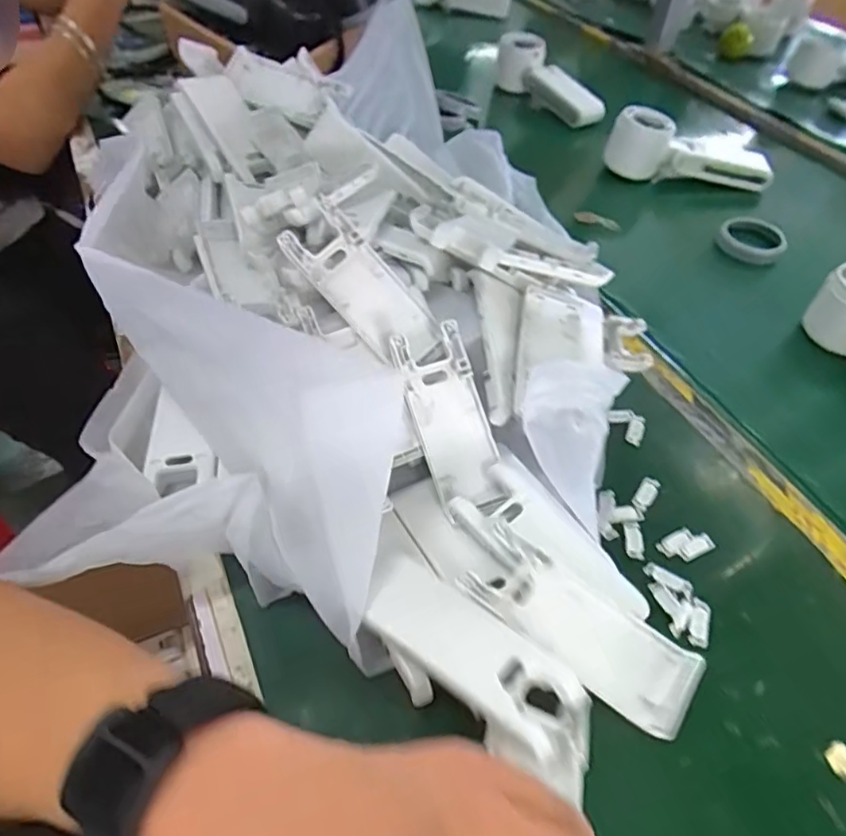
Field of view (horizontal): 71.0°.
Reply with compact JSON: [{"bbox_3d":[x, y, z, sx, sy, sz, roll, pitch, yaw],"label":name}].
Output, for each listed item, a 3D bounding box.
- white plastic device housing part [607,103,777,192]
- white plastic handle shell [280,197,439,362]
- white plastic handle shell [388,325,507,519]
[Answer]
[{"bbox_3d":[0.270,-0.273,0.612,0.163,0.067,0.046,6,49,3],"label":"white plastic device housing part"},{"bbox_3d":[-0.034,-0.070,0.333,0.097,0.030,0.041,44,54,-9],"label":"white plastic handle shell"},{"bbox_3d":[0.016,0.001,0.321,0.040,0.021,0.101,-15,85,-17],"label":"white plastic handle shell"}]

